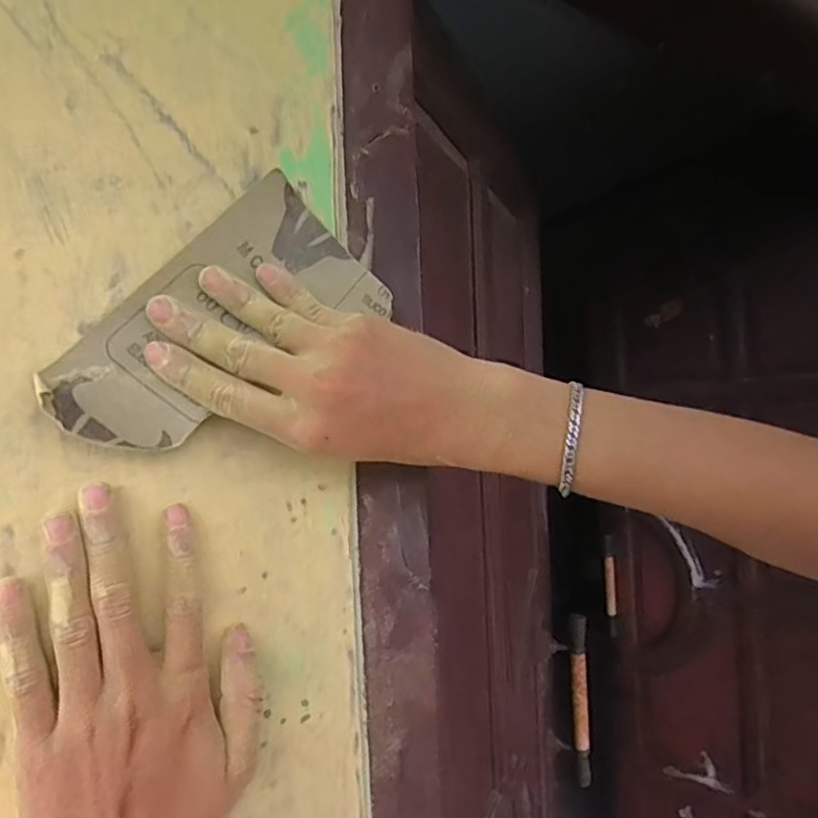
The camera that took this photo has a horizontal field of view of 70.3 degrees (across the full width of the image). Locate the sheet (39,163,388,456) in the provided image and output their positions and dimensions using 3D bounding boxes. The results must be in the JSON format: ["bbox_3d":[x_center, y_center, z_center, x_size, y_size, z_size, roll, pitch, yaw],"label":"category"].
[{"bbox_3d":[-0.092,-0.044,0.291,0.170,0.085,0.022,-45,24,-28],"label":"sheet"}]

